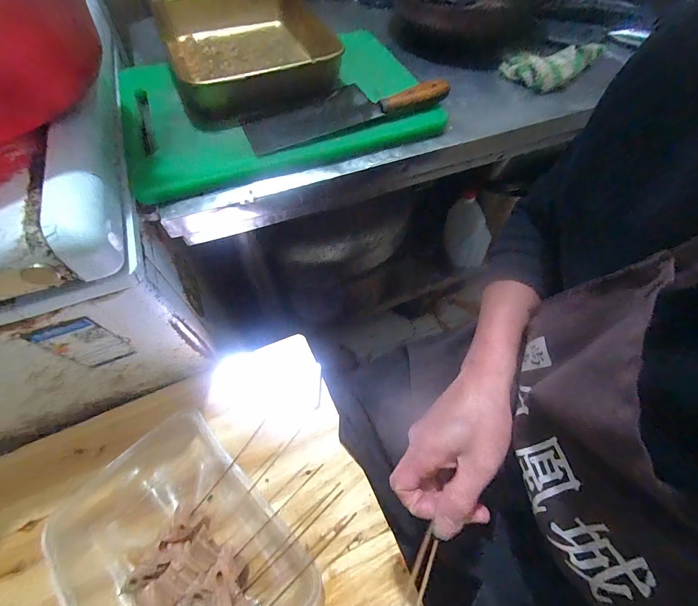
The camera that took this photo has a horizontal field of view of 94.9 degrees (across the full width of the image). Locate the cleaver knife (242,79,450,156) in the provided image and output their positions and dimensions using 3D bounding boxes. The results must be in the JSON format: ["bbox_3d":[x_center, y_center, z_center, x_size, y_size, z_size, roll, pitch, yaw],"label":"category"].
[{"bbox_3d":[-0.005,-0.290,0.472,0.297,0.032,0.089,-19,60,-11],"label":"cleaver knife"}]

